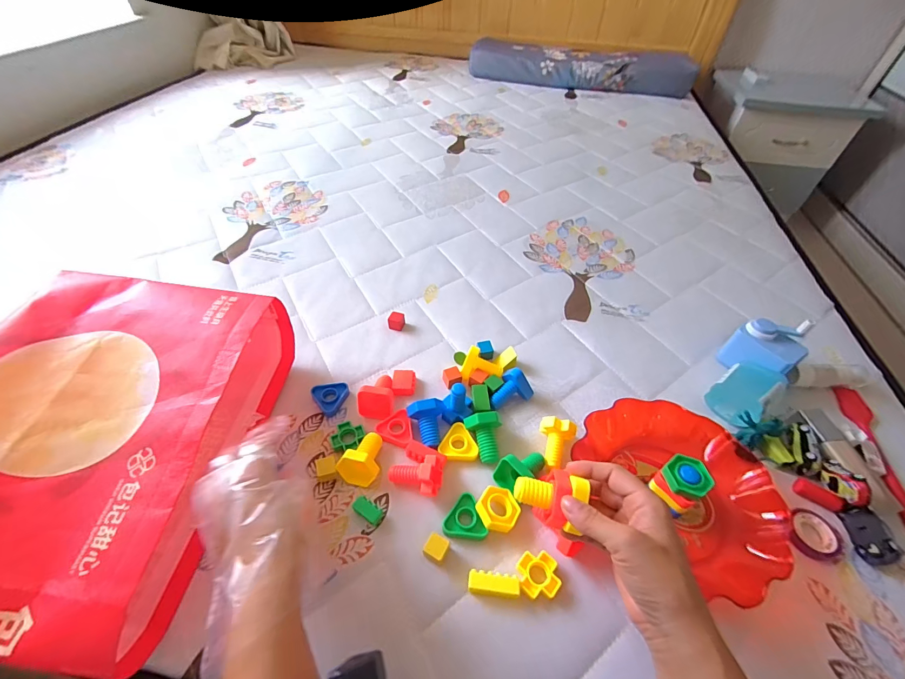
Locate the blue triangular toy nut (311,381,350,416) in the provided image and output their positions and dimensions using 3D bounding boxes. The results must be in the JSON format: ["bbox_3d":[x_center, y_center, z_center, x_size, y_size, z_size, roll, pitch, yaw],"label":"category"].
[{"bbox_3d":[-0.159,0.079,0.507,0.045,0.014,0.044,-10,52,-12],"label":"blue triangular toy nut"}]

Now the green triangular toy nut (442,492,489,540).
[{"bbox_3d":[0.010,0.191,0.408,0.042,0.010,0.048,-15,53,-16],"label":"green triangular toy nut"}]

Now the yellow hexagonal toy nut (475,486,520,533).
[{"bbox_3d":[0.049,0.181,0.414,0.042,0.016,0.046,27,54,18],"label":"yellow hexagonal toy nut"}]

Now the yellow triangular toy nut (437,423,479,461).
[{"bbox_3d":[0.007,0.125,0.471,0.046,0.009,0.044,0,50,-4],"label":"yellow triangular toy nut"}]

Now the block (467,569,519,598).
[{"bbox_3d":[0.039,0.235,0.369,0.047,0.016,0.020,6,50,1],"label":"block"}]

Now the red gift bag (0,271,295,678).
[{"bbox_3d":[-0.349,0.092,0.397,0.223,0.137,0.363,6,51,2],"label":"red gift bag"}]

